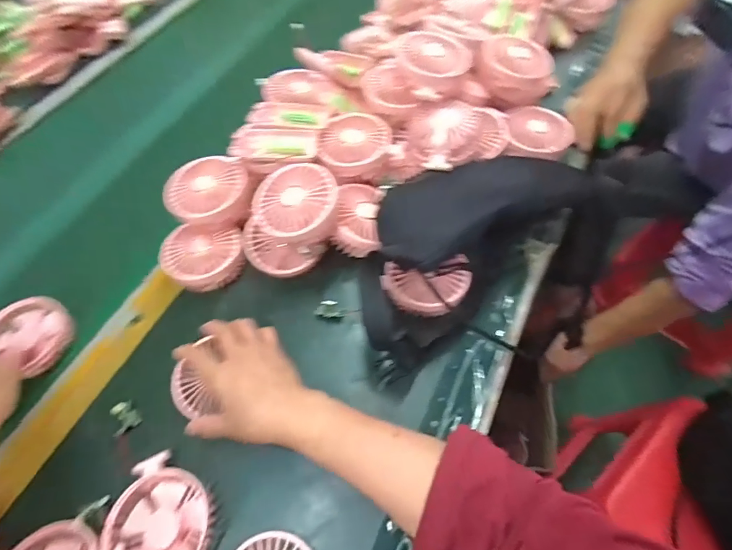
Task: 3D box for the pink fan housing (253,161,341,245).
[{"bbox_3d":[-0.074,-0.075,0.439,0.087,0.030,0.090,8,73,17],"label":"pink fan housing"}]

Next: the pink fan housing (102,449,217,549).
[{"bbox_3d":[-0.179,0.211,0.350,0.079,0.025,0.098,6,60,8],"label":"pink fan housing"}]

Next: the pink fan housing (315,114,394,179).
[{"bbox_3d":[-0.014,-0.160,0.500,0.087,0.031,0.073,-5,59,1],"label":"pink fan housing"}]

